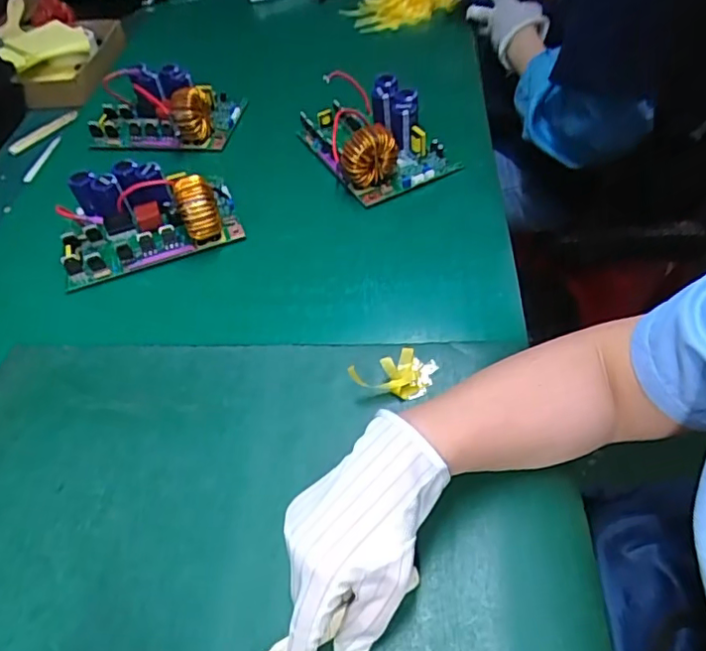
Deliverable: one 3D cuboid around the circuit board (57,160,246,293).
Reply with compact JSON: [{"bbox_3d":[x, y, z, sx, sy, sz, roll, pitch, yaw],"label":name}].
[{"bbox_3d":[-0.228,-0.123,0.623,0.187,0.059,0.112,-18,49,-9],"label":"circuit board"}]

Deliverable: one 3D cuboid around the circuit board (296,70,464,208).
[{"bbox_3d":[0.019,-0.251,0.704,0.143,0.065,0.195,-24,51,-14],"label":"circuit board"}]

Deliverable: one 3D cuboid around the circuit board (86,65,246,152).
[{"bbox_3d":[-0.259,-0.297,0.775,0.187,0.061,0.113,2,50,9],"label":"circuit board"}]

